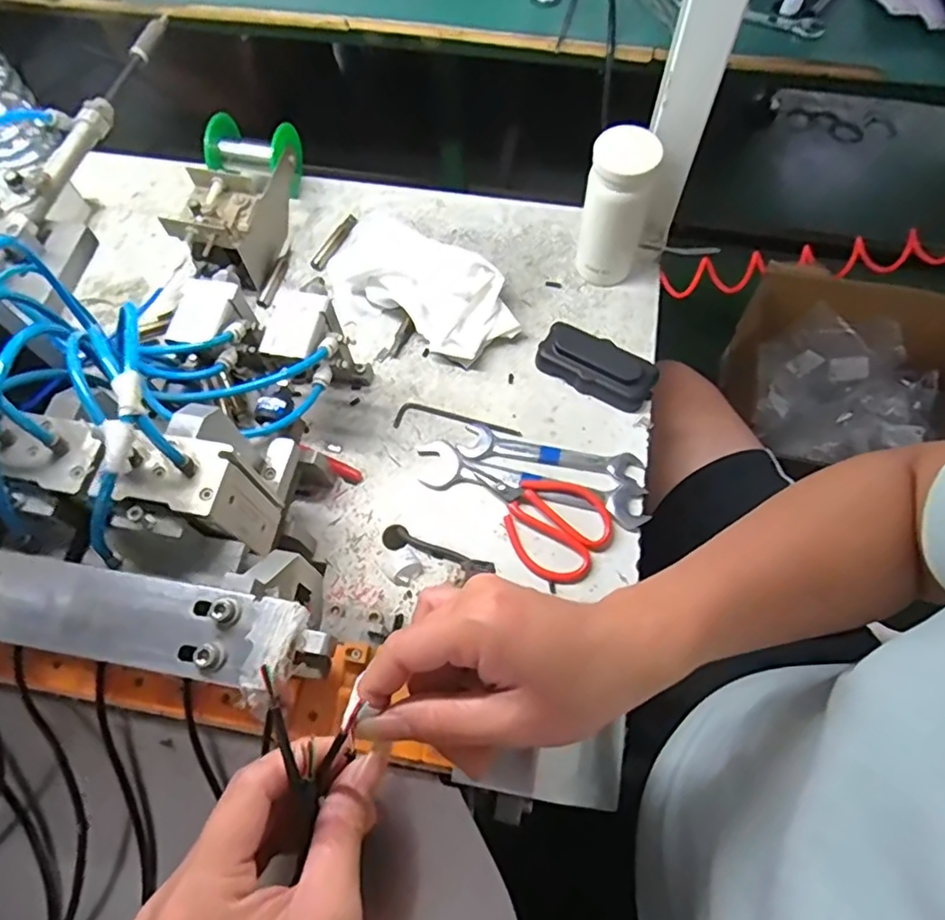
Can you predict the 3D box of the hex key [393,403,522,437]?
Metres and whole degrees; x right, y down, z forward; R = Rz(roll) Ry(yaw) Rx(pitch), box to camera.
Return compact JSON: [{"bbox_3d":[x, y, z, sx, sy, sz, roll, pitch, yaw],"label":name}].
[{"bbox_3d":[-0.014,-0.034,0.549,0.114,0.004,0.025,10,66,6],"label":"hex key"}]

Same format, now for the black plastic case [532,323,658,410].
[{"bbox_3d":[0.113,-0.088,0.560,0.107,0.025,0.055,29,70,14],"label":"black plastic case"}]

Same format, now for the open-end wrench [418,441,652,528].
[{"bbox_3d":[0.049,0.018,0.520,0.196,0.006,0.041,12,66,7],"label":"open-end wrench"}]

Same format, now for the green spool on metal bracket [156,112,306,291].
[{"bbox_3d":[-0.231,-0.254,0.605,0.082,0.085,0.171,9,66,5],"label":"green spool on metal bracket"}]

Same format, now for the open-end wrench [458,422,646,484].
[{"bbox_3d":[0.068,-0.004,0.531,0.153,0.005,0.032,13,67,7],"label":"open-end wrench"}]

